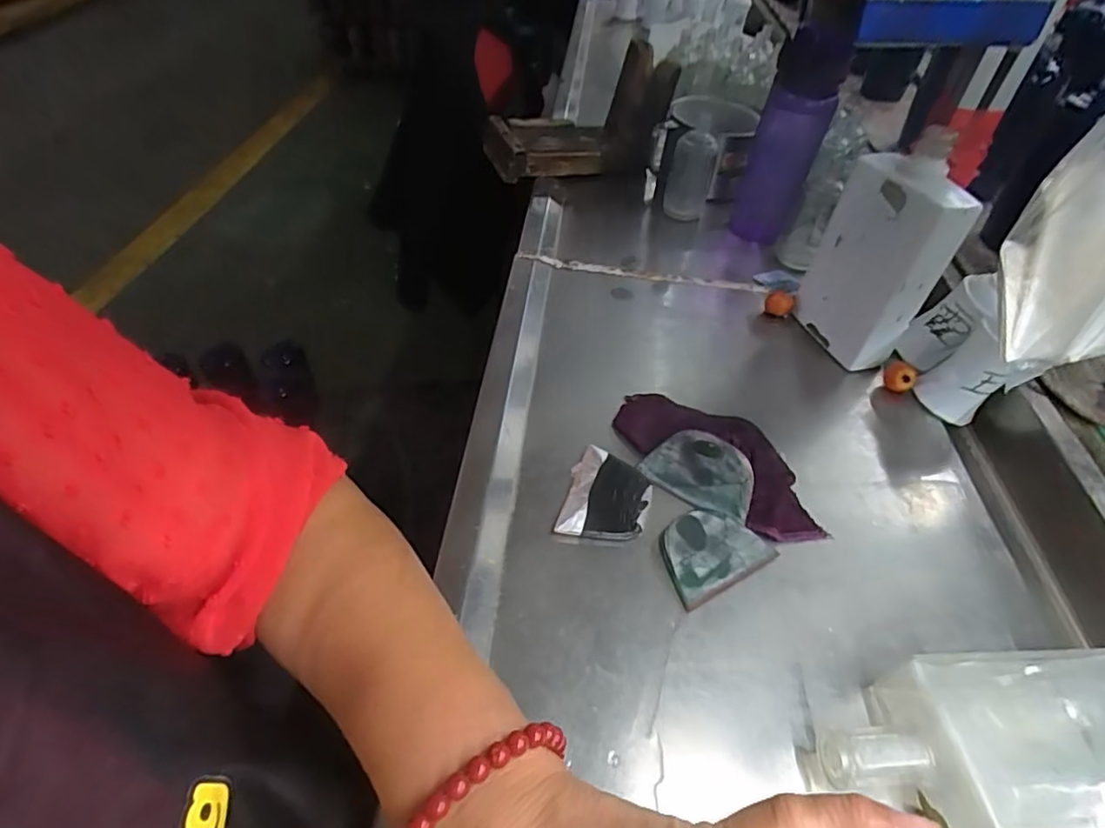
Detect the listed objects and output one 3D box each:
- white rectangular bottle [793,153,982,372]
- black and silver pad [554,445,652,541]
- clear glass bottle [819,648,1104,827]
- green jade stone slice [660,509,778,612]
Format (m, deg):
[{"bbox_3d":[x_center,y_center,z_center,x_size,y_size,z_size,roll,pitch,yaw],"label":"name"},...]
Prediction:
[{"bbox_3d":[0.302,-0.139,0.561,0.048,0.185,0.112,-10,47,-18],"label":"white rectangular bottle"},{"bbox_3d":[0.041,0.060,0.443,0.061,0.007,0.081,11,44,7],"label":"black and silver pad"},{"bbox_3d":[0.260,0.186,0.330,0.228,0.052,0.090,3,46,-6],"label":"clear glass bottle"},{"bbox_3d":[0.112,0.096,0.420,0.080,0.011,0.056,-21,49,-24],"label":"green jade stone slice"}]

